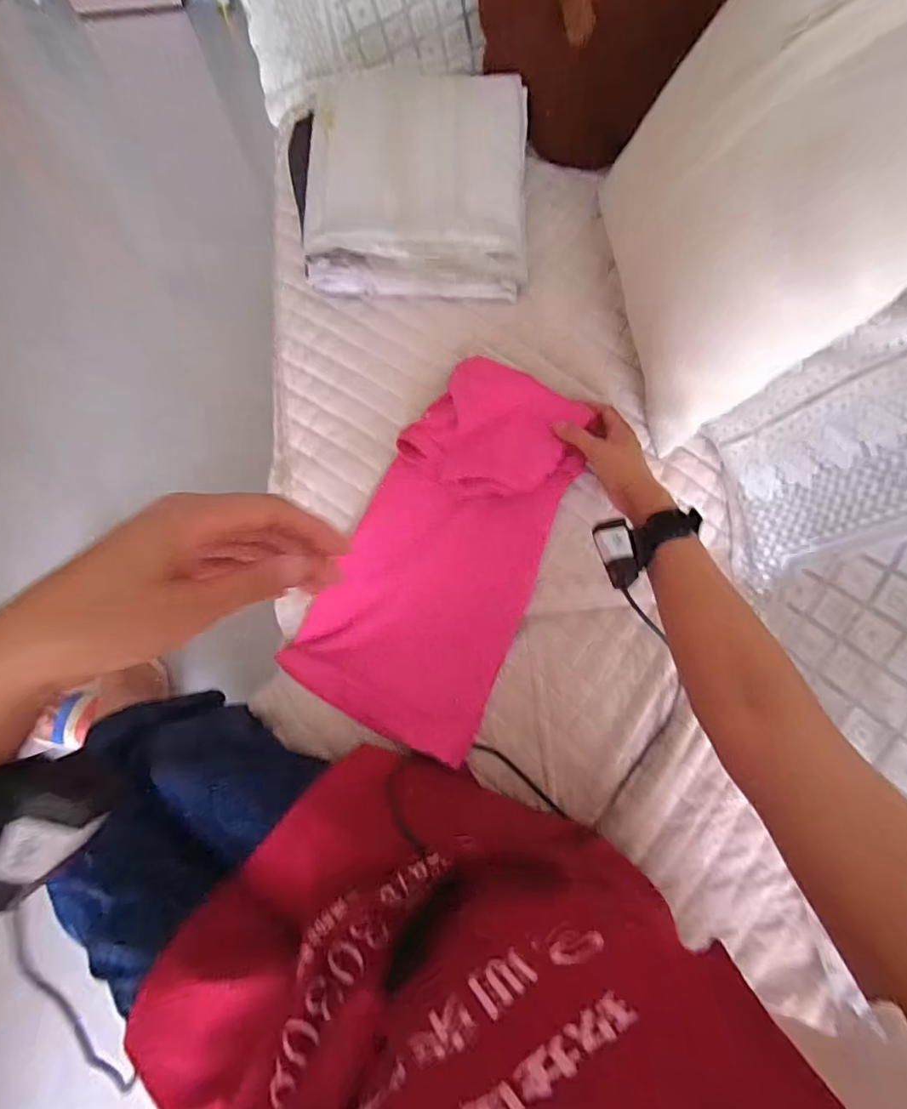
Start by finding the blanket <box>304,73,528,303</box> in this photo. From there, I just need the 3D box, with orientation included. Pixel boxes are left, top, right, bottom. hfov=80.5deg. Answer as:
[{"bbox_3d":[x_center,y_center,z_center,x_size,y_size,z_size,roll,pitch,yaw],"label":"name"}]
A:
[{"bbox_3d":[-0.043,-0.473,0.695,0.272,0.098,0.258,1,74,2],"label":"blanket"}]

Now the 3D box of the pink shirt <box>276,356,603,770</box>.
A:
[{"bbox_3d":[-0.008,-0.009,0.631,0.222,0.036,0.434,24,86,8],"label":"pink shirt"}]

